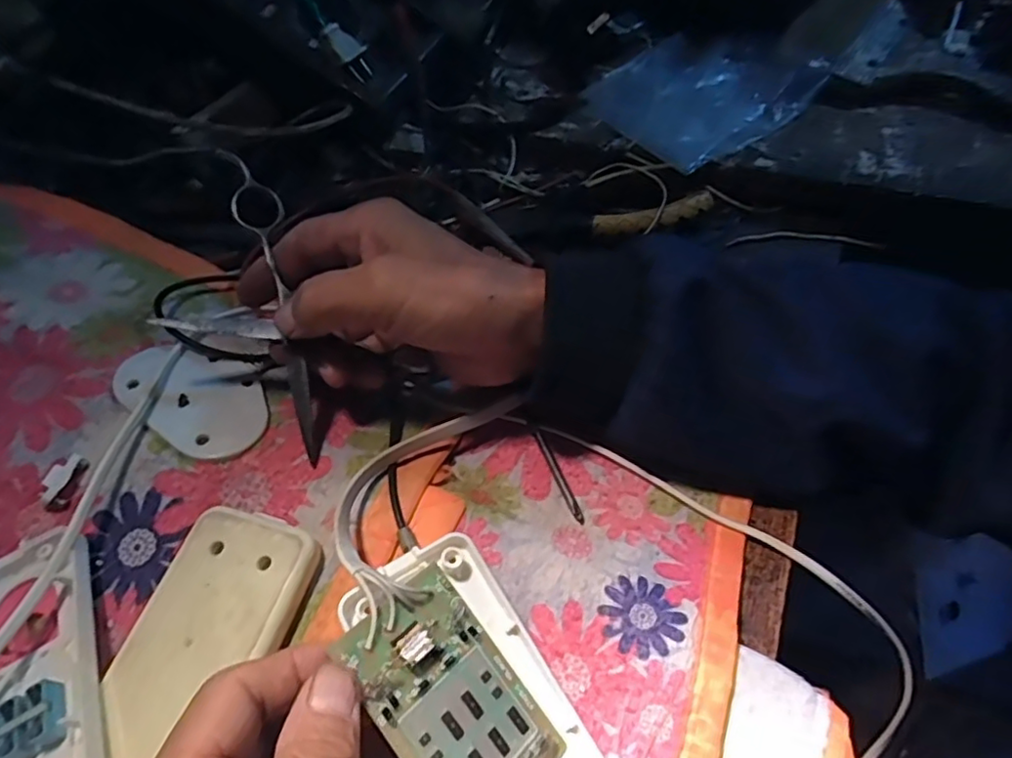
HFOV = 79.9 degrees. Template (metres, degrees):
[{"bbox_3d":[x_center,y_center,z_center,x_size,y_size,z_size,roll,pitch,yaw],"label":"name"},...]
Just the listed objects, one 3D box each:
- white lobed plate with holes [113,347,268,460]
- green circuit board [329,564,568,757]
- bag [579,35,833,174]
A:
[{"bbox_3d":[-0.158,0.010,0.301,0.078,0.005,0.056,14,50,-2],"label":"white lobed plate with holes"},{"bbox_3d":[-0.017,0.116,0.219,0.052,0.008,0.086,-34,82,-34],"label":"green circuit board"},{"bbox_3d":[0.140,-0.210,0.443,0.137,0.023,0.122,-37,61,-18],"label":"bag"}]

